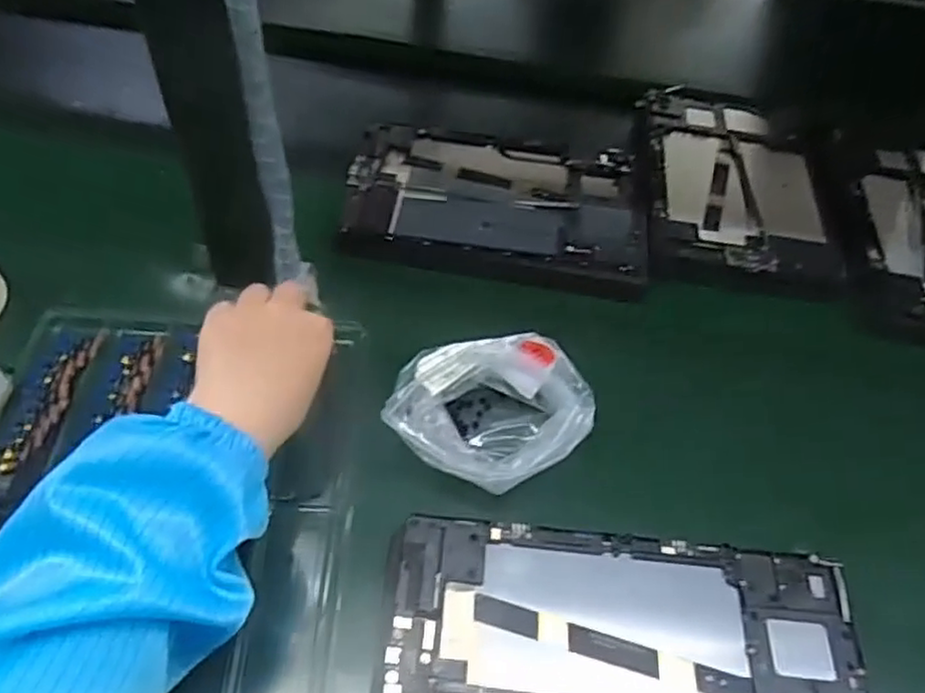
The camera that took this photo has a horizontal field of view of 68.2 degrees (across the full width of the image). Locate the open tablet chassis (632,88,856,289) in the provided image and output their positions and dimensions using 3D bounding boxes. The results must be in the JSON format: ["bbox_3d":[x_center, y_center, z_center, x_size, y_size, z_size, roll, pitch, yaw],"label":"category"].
[{"bbox_3d":[0.244,-0.146,0.611,0.163,0.021,0.273,8,51,1],"label":"open tablet chassis"}]

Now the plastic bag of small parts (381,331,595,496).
[{"bbox_3d":[0.018,0.043,0.424,0.118,0.055,0.095,5,51,-1],"label":"plastic bag of small parts"}]

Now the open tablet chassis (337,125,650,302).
[{"bbox_3d":[0.028,-0.119,0.560,0.239,0.005,0.170,10,51,3],"label":"open tablet chassis"}]

